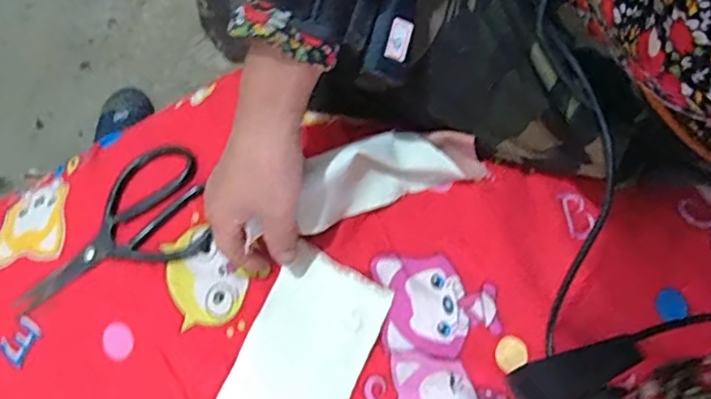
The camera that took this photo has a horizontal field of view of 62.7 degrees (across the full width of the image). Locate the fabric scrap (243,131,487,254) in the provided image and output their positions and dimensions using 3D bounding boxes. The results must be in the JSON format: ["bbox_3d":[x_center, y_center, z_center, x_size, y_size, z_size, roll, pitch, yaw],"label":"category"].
[{"bbox_3d":[0.024,-0.020,0.436,0.146,0.040,0.047,-16,73,-20],"label":"fabric scrap"}]

